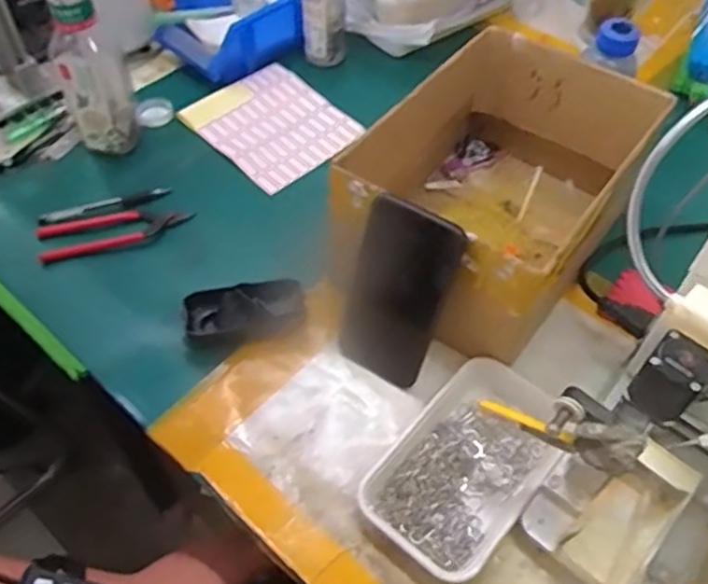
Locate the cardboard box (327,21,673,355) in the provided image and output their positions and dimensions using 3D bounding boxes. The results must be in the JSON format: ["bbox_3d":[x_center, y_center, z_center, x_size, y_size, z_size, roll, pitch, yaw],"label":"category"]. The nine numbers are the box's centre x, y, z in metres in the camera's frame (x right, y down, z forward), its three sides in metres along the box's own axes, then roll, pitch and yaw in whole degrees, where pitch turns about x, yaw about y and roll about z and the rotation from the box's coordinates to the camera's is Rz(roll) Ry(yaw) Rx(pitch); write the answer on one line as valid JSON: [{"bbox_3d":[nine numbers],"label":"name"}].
[{"bbox_3d":[0.128,-0.092,0.629,0.187,0.138,0.290,29,58,20],"label":"cardboard box"}]

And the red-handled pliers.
[{"bbox_3d":[-0.236,-0.063,0.681,0.144,0.020,0.050,-20,55,-15],"label":"red-handled pliers"}]

